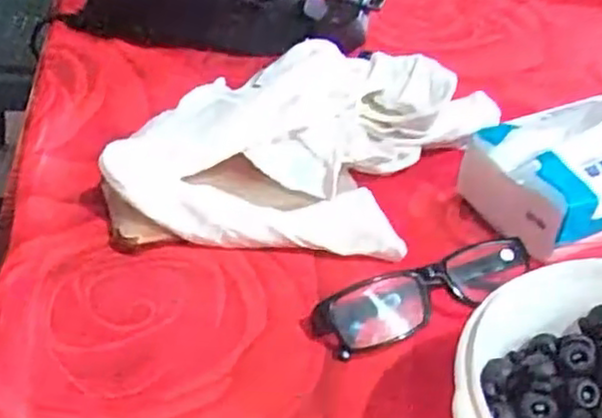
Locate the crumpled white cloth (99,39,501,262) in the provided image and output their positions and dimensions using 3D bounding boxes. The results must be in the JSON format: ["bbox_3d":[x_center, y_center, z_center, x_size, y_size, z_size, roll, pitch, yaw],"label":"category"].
[{"bbox_3d":[0.007,-0.047,0.508,0.213,0.065,0.204,13,36,10],"label":"crumpled white cloth"}]

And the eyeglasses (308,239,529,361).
[{"bbox_3d":[0.071,0.048,0.417,0.130,0.033,0.032,-14,40,-25],"label":"eyeglasses"}]

